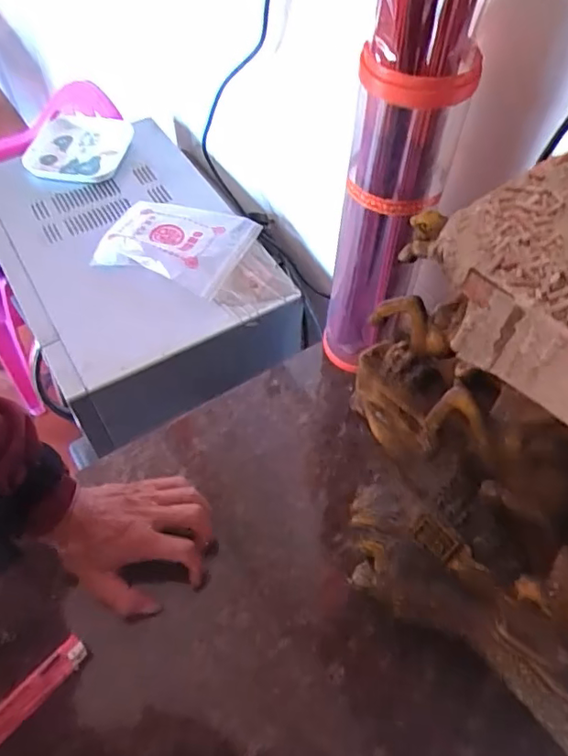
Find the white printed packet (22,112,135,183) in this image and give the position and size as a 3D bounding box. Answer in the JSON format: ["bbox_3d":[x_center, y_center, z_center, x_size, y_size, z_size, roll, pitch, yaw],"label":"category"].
[{"bbox_3d":[-0.319,-0.363,0.903,0.144,0.024,0.150,10,57,5],"label":"white printed packet"}]

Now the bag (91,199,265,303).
[{"bbox_3d":[-0.141,-0.184,0.766,0.178,0.027,0.139,21,59,12],"label":"bag"}]

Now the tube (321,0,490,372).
[{"bbox_3d":[0.086,-0.140,0.486,0.074,0.400,0.065,10,57,5],"label":"tube"}]

